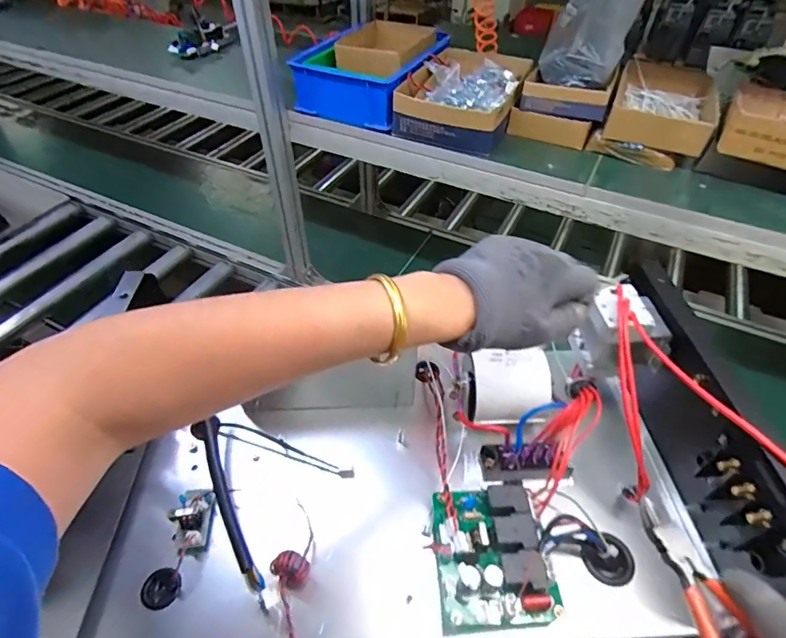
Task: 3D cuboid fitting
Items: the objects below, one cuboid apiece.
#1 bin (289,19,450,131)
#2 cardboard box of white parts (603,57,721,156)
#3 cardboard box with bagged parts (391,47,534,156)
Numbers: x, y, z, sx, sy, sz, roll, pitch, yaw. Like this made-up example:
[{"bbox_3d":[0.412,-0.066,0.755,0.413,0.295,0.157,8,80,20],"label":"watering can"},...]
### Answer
[{"bbox_3d":[-0.028,-0.475,0.862,0.207,0.085,0.308,19,50,16],"label":"bin"},{"bbox_3d":[0.430,-0.341,0.728,0.145,0.045,0.205,20,50,17],"label":"cardboard box of white parts"},{"bbox_3d":[0.132,-0.399,0.807,0.179,0.067,0.278,17,49,15],"label":"cardboard box with bagged parts"}]

